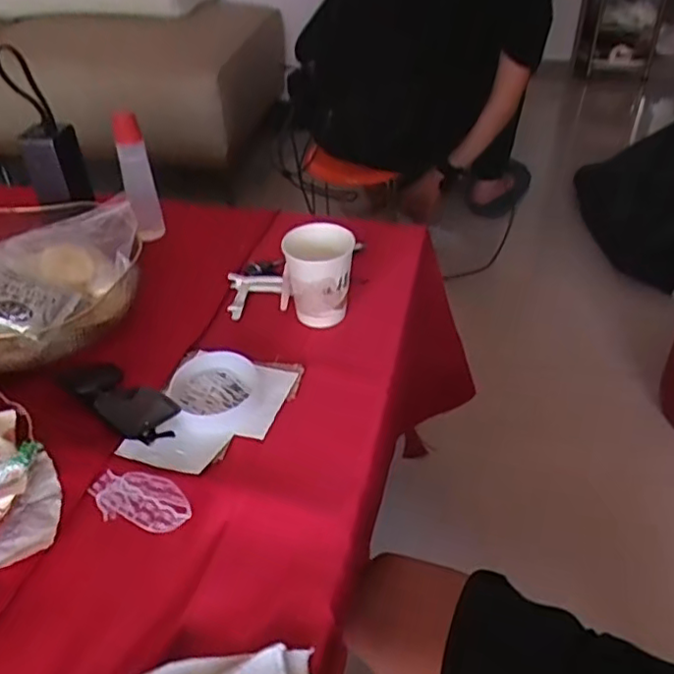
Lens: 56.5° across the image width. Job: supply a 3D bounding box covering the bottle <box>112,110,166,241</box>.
[{"bbox_3d":[-0.224,-0.176,0.713,0.035,0.162,0.030,-11,41,-15],"label":"bottle"}]

